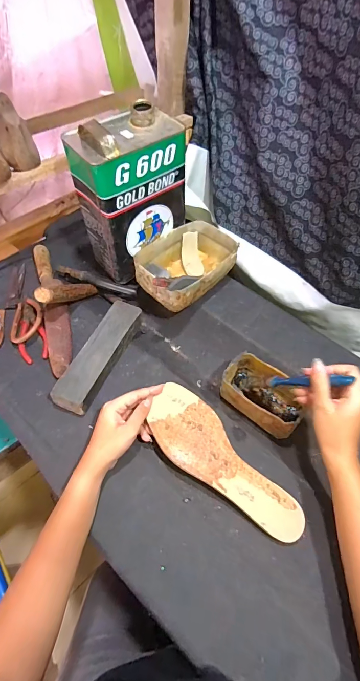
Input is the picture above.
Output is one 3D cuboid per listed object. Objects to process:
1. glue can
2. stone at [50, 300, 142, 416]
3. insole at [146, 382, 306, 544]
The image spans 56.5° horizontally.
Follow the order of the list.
[{"bbox_3d":[-0.082,-0.239,0.573,0.161,0.230,0.108,-32,60,-26],"label":"glue can"},{"bbox_3d":[-0.123,0.021,0.520,0.051,0.043,0.191,20,53,12],"label":"stone"},{"bbox_3d":[0.052,0.154,0.430,0.235,0.009,0.083,41,59,18],"label":"insole"}]

